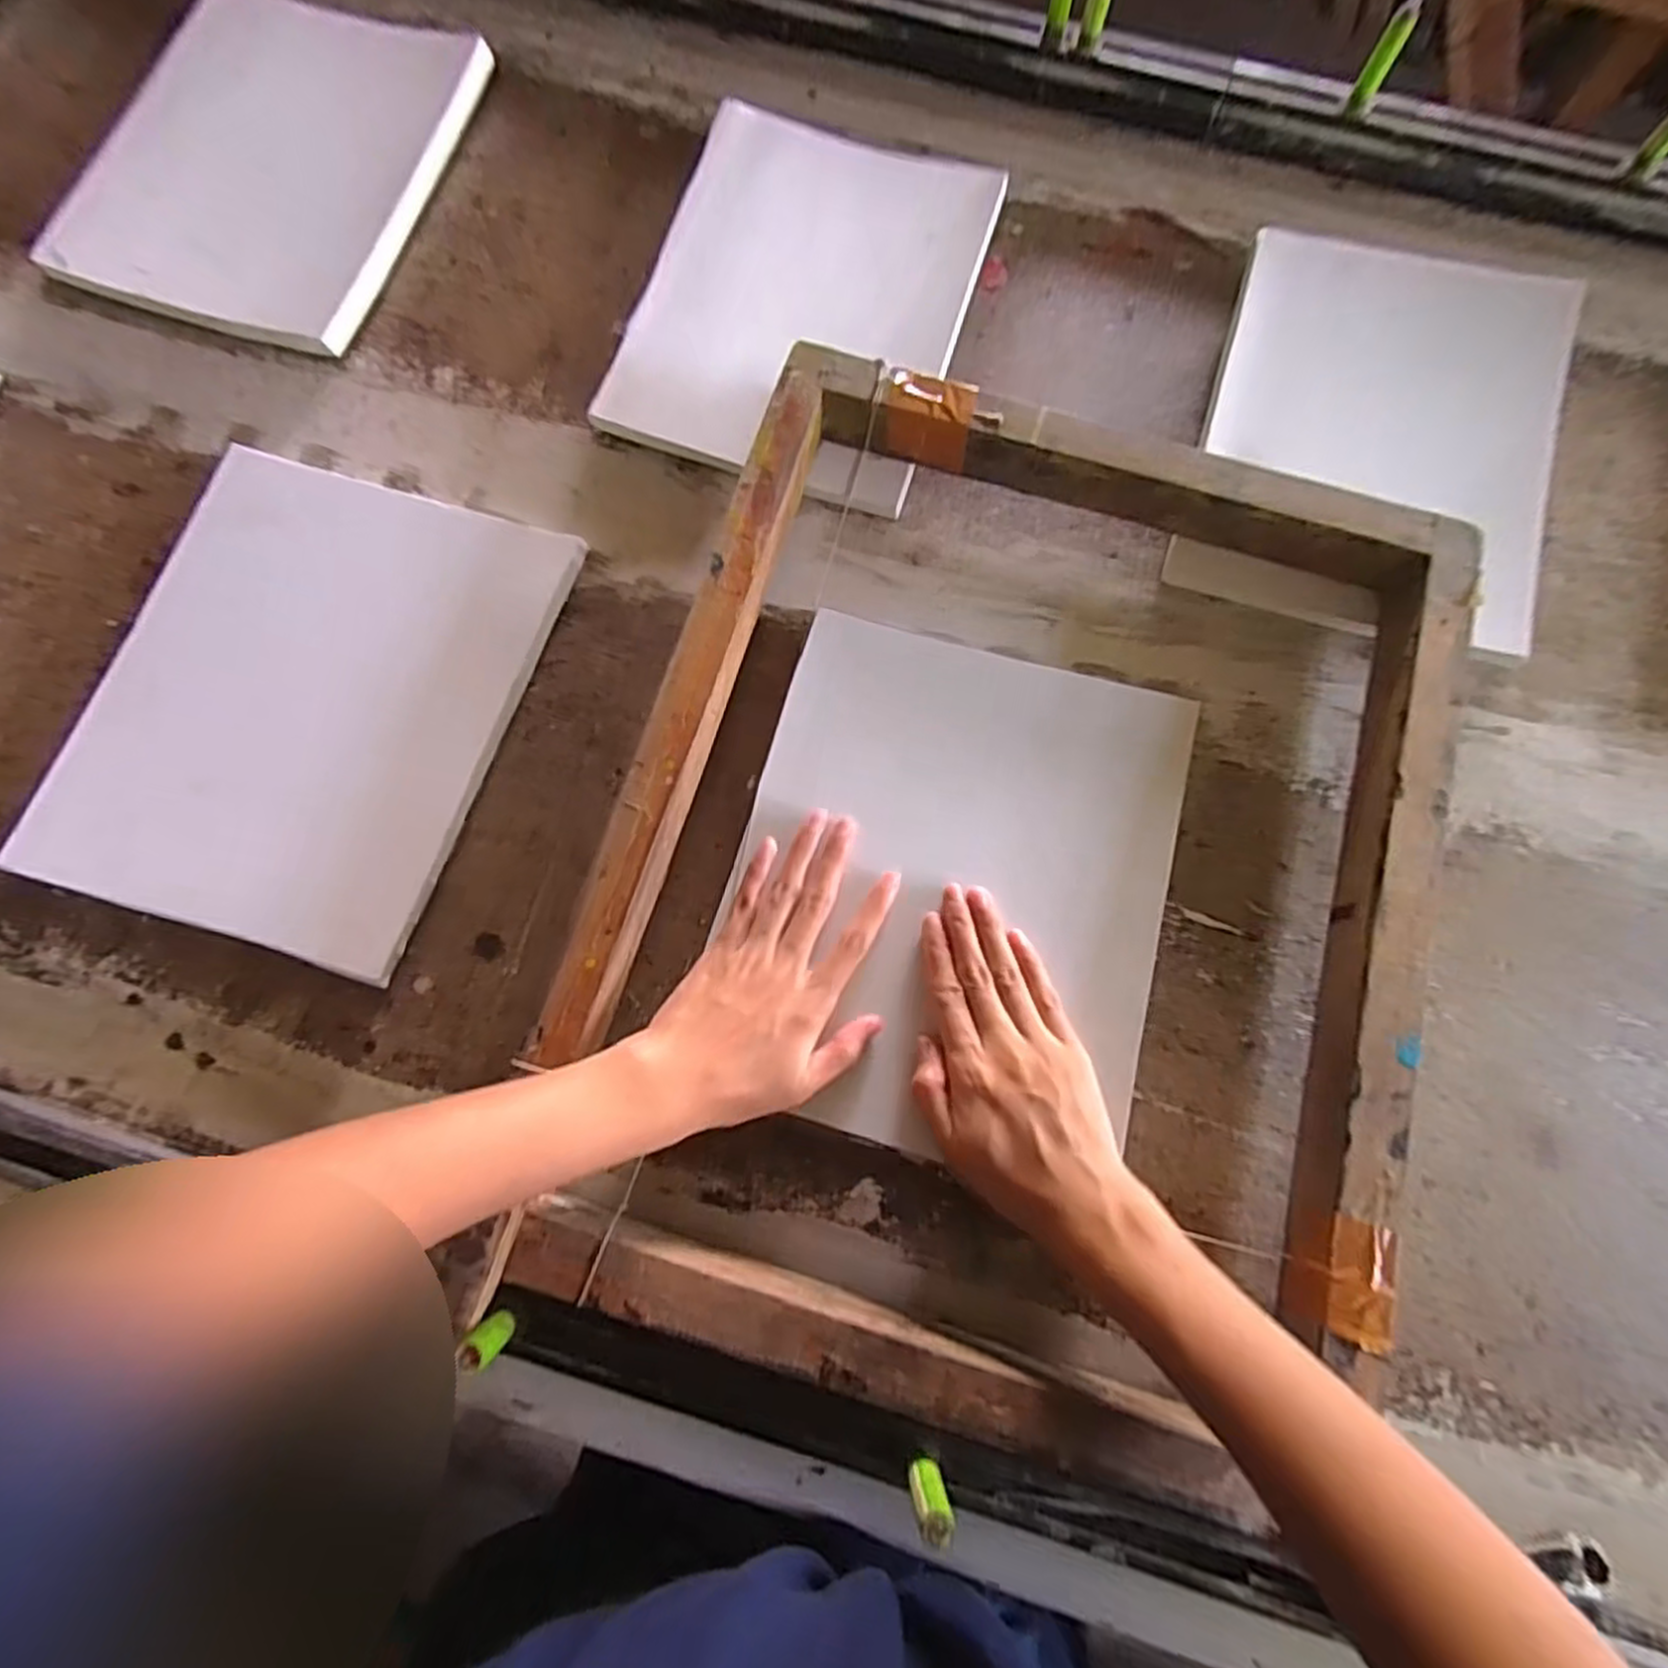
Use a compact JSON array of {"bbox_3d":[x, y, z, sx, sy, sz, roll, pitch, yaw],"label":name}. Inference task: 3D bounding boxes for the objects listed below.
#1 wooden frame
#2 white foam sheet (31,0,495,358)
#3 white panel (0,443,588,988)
[{"bbox_3d":[0.096,0.011,0.401,0.395,0.052,0.503,16,76,3],"label":"wooden frame"},{"bbox_3d":[-0.385,-0.469,0.529,0.213,0.028,0.306,15,76,3],"label":"white foam sheet"},{"bbox_3d":[-0.296,-0.078,0.435,0.224,0.019,0.266,17,76,3],"label":"white panel"}]

